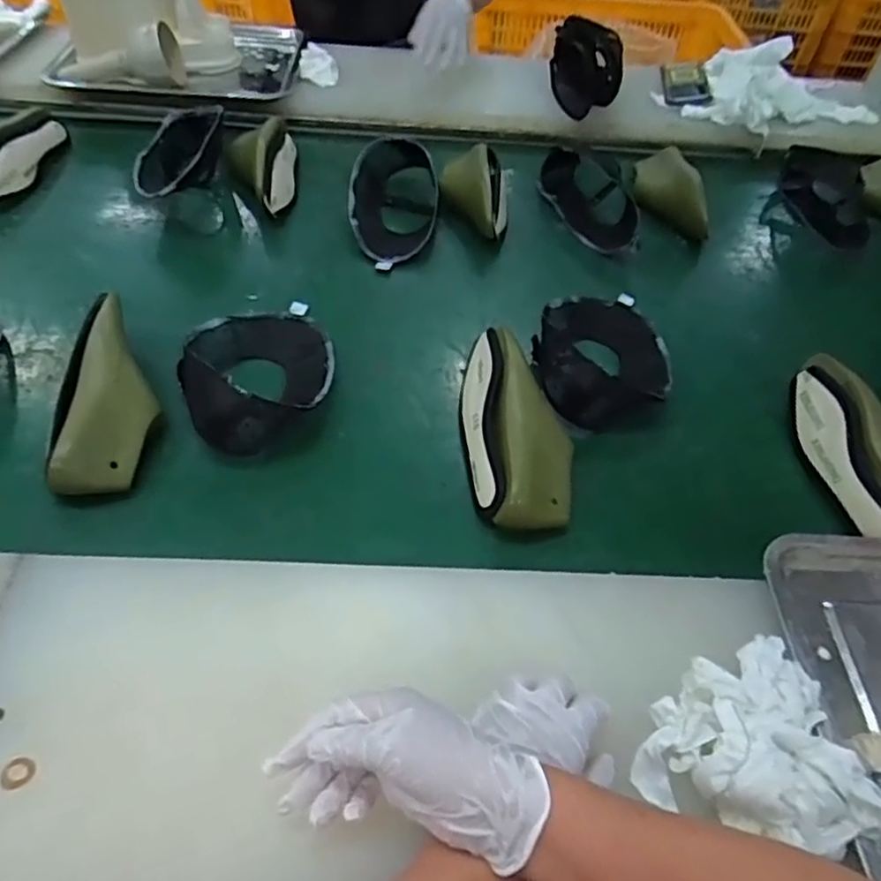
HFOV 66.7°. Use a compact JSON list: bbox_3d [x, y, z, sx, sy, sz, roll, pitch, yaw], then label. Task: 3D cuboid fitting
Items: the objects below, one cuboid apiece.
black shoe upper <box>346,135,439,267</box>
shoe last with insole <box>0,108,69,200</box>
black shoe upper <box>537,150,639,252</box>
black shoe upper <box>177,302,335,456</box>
[{"bbox_3d":[-0.067,-0.341,0.937,0.122,0.077,0.248,1,50,-5],"label":"black shoe upper"},{"bbox_3d":[-0.604,-0.416,0.966,0.057,0.068,0.237,4,49,-3],"label":"shoe last with insole"},{"bbox_3d":[0.223,-0.347,0.961,0.087,0.071,0.245,-17,53,-19],"label":"black shoe upper"},{"bbox_3d":[-0.193,-0.084,0.718,0.155,0.071,0.219,-10,51,-14],"label":"black shoe upper"}]

